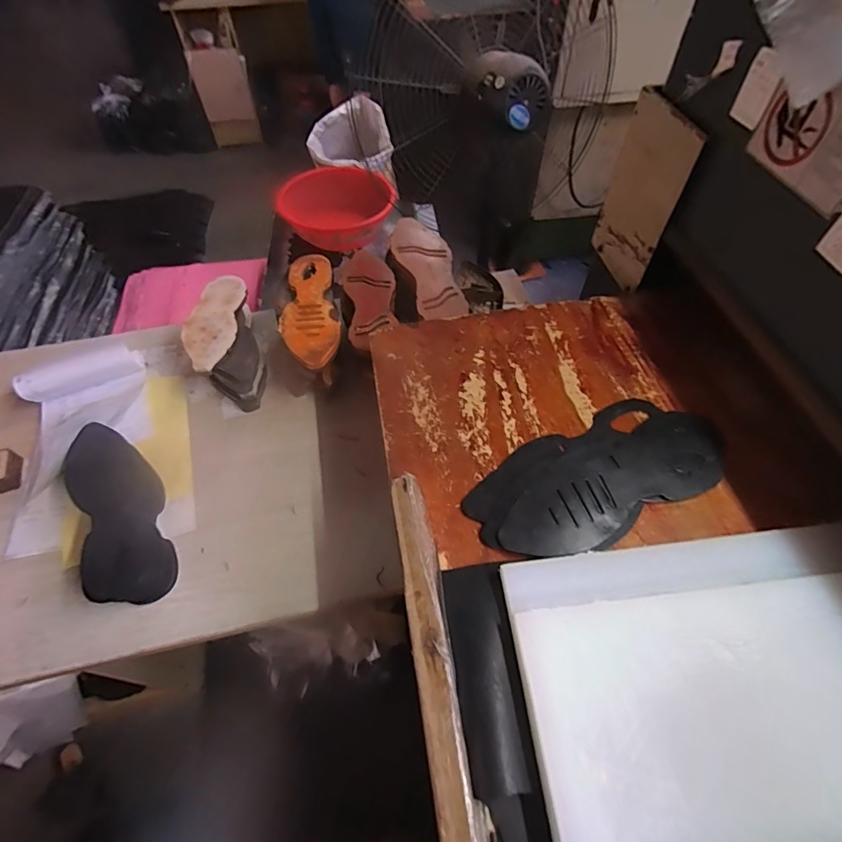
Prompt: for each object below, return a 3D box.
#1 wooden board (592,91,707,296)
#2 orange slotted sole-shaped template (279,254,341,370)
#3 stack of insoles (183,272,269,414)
[{"bbox_3d":[0.344,-0.353,0.737,0.017,0.250,0.170,-6,56,-7],"label":"wooden board"},{"bbox_3d":[-0.202,-0.207,0.830,0.096,0.018,0.286,-7,56,-8],"label":"orange slotted sole-shaped template"},{"bbox_3d":[-0.369,-0.142,0.878,0.113,0.128,0.225,-15,57,-13],"label":"stack of insoles"}]

